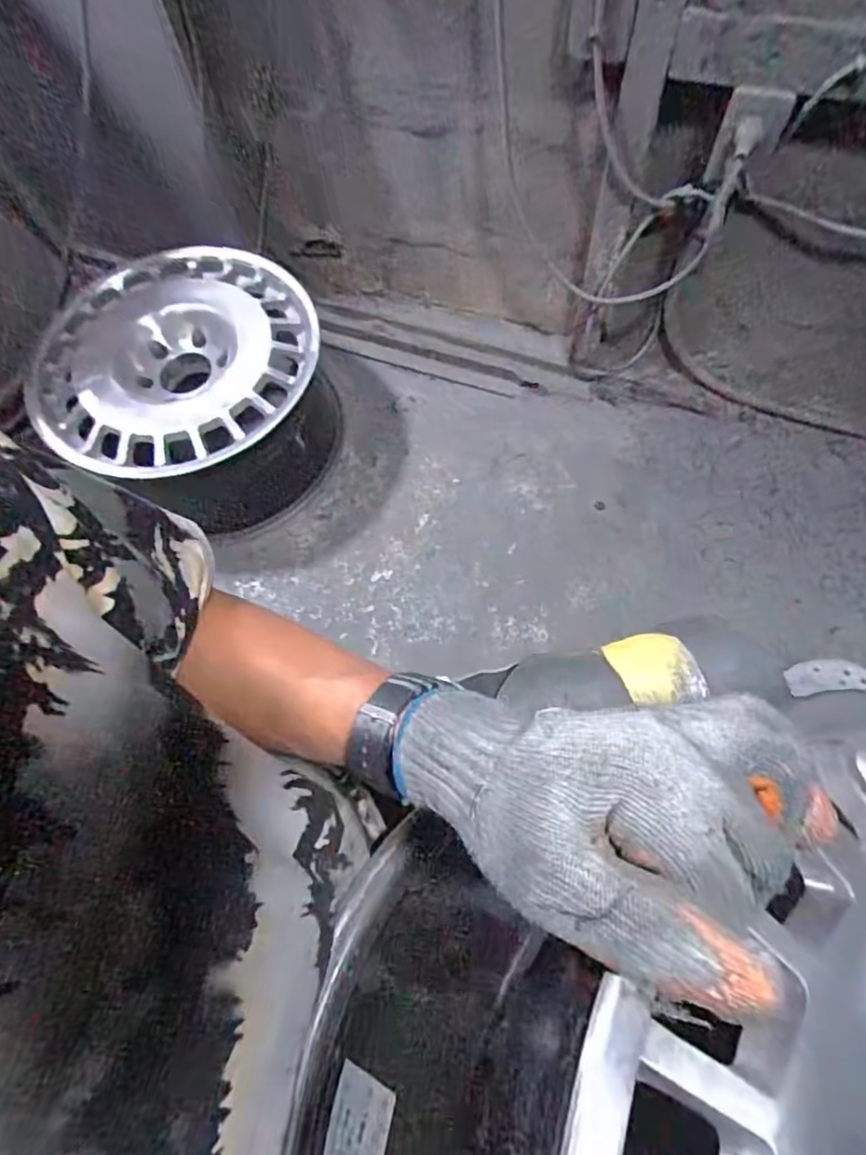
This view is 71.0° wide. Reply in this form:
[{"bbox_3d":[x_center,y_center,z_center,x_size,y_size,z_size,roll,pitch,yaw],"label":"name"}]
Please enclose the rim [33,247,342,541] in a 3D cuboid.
[{"bbox_3d":[-0.398,-0.311,1.091,0.470,0.257,0.461,-1,69,2],"label":"rim"}]

